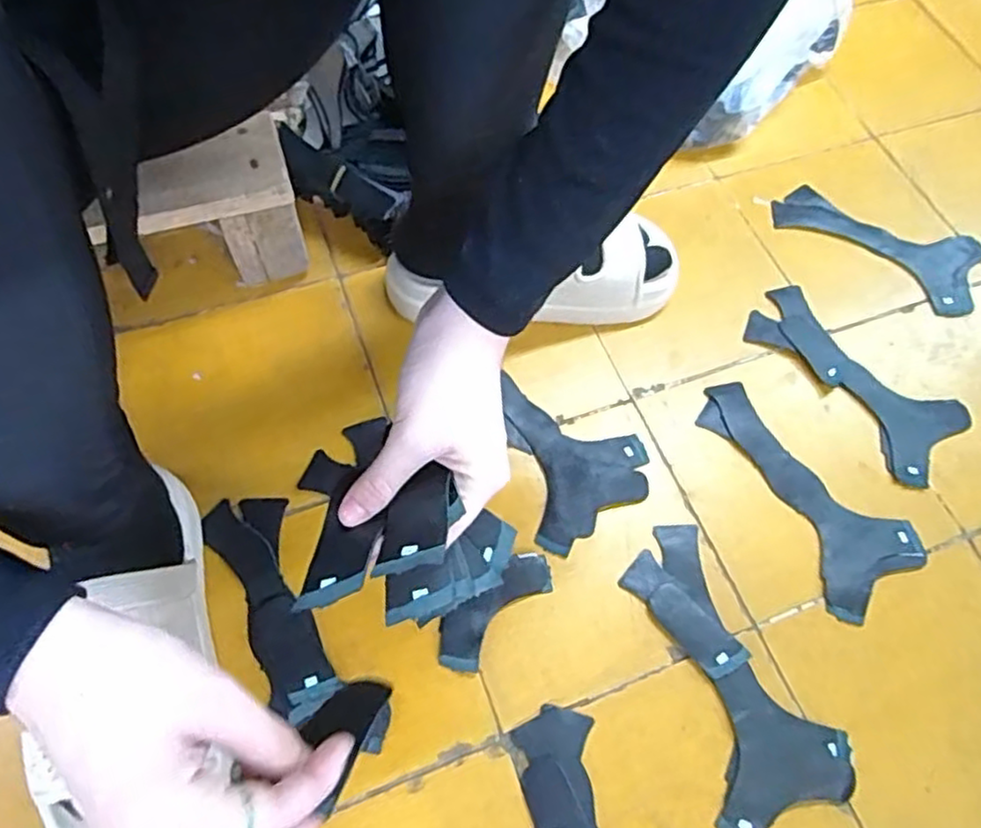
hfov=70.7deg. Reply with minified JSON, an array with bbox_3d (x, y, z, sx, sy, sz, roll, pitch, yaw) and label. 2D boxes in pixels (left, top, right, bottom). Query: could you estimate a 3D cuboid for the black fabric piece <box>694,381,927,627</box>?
[{"bbox_3d":[0.249,0.057,0.562,0.095,0.004,0.201,-30,70,-17],"label":"black fabric piece"}]

